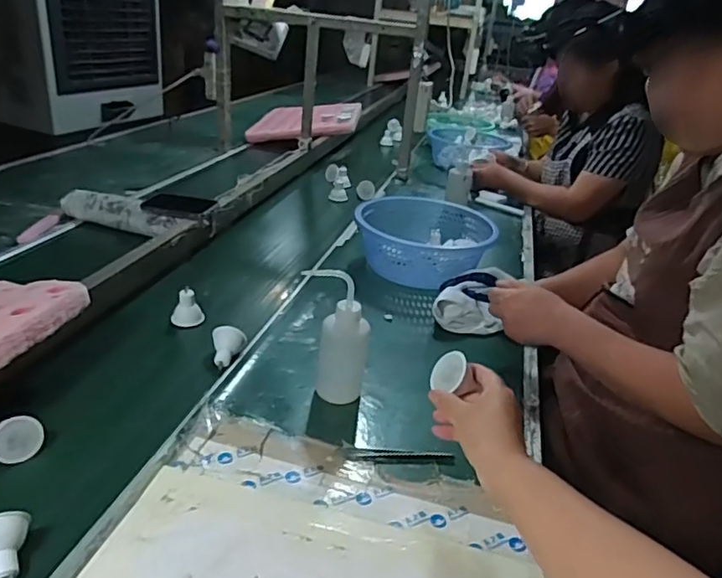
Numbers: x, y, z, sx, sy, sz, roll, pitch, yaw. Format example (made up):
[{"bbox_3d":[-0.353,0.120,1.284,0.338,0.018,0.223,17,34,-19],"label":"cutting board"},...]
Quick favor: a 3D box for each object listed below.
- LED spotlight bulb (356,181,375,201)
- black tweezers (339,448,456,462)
[{"bbox_3d":[0.013,-0.268,1.503,0.046,0.037,0.049,2,27,-8],"label":"LED spotlight bulb"},{"bbox_3d":[0.043,0.191,0.646,0.126,0.004,0.020,3,27,-5],"label":"black tweezers"}]

